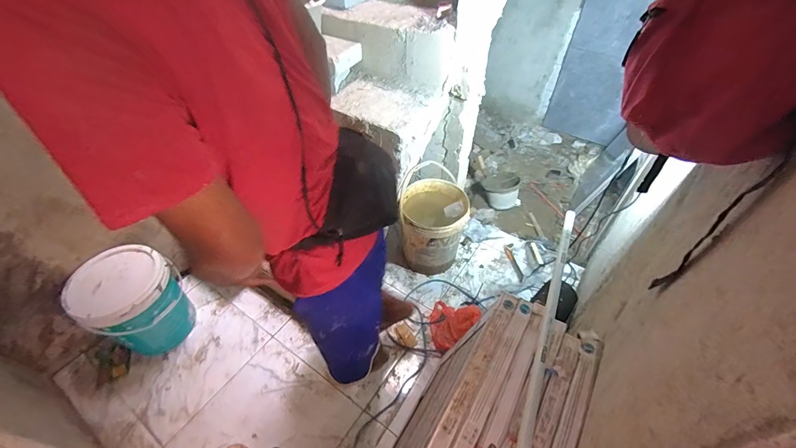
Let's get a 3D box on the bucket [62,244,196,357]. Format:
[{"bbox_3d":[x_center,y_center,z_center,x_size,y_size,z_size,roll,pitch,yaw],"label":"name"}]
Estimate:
[{"bbox_3d":[-1.023,0.323,1.413,0.318,0.386,0.313,33,56,27],"label":"bucket"}]

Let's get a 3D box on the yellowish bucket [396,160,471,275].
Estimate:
[{"bbox_3d":[0.163,-0.006,1.664,0.294,0.467,0.346,9,48,9],"label":"yellowish bucket"}]

